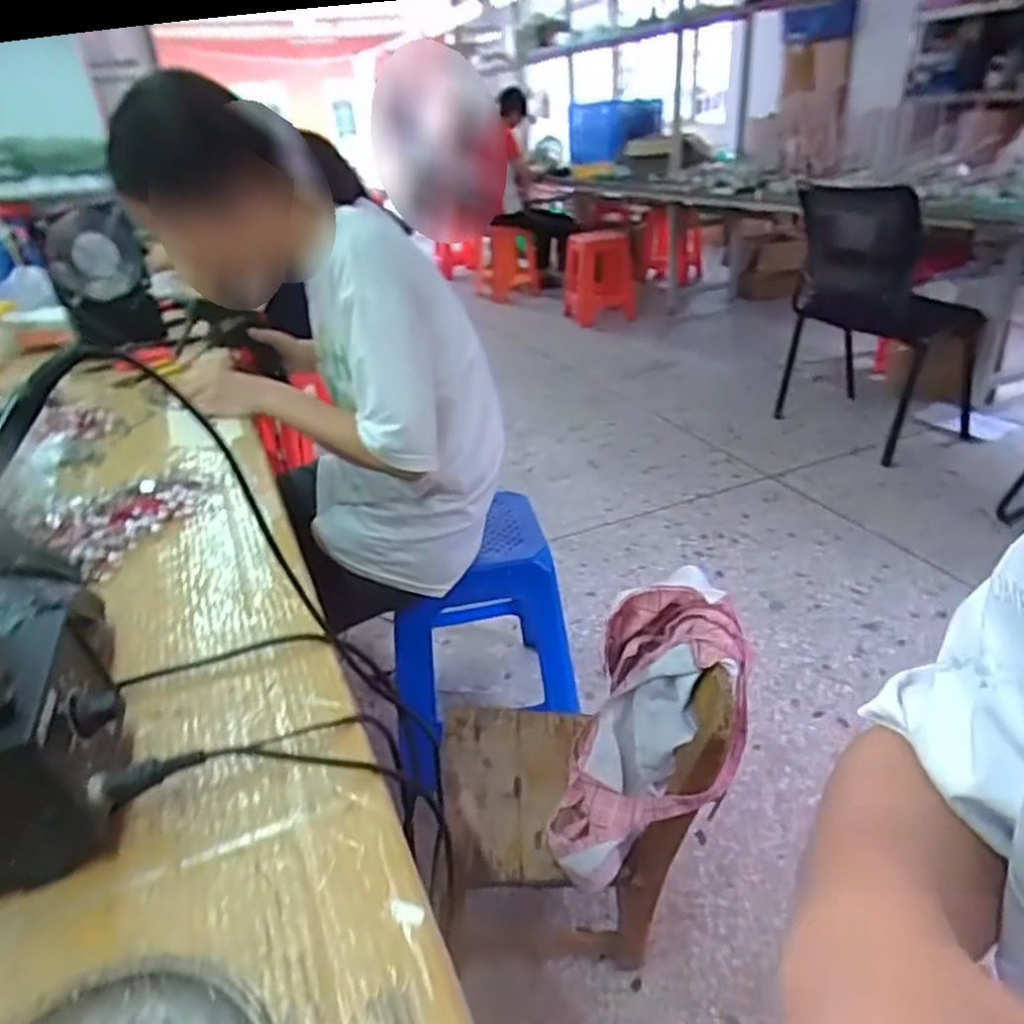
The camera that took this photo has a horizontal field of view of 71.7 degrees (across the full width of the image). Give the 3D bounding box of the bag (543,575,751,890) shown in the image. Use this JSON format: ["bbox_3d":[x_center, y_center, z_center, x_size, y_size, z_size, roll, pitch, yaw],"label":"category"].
[{"bbox_3d":[0.168,0.262,0.886,0.226,0.383,0.130,23,0,38],"label":"bag"}]

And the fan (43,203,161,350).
[{"bbox_3d":[-0.674,-0.382,1.169,0.138,0.222,0.056,-17,33,-24],"label":"fan"}]

